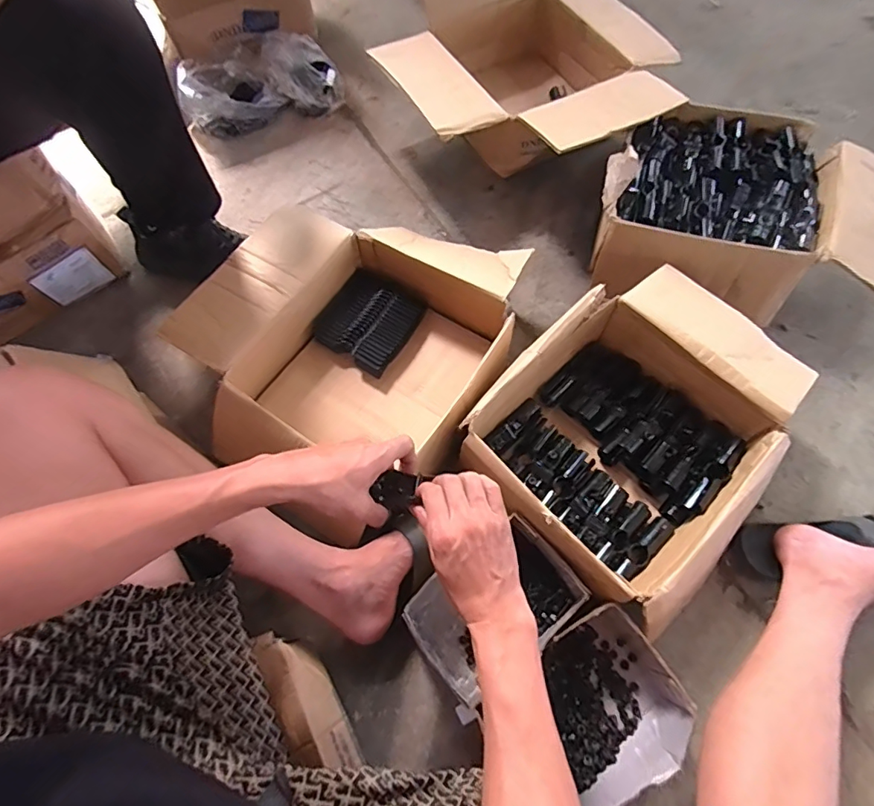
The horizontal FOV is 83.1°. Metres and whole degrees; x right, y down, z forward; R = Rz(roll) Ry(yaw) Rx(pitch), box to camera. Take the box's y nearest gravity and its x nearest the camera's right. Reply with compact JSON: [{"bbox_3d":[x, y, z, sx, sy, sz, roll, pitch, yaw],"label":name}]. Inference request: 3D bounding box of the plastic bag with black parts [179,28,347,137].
[{"bbox_3d":[-0.370,-0.713,1.075,0.300,0.101,0.165,-13,67,-4],"label":"plastic bag with black parts"}]

